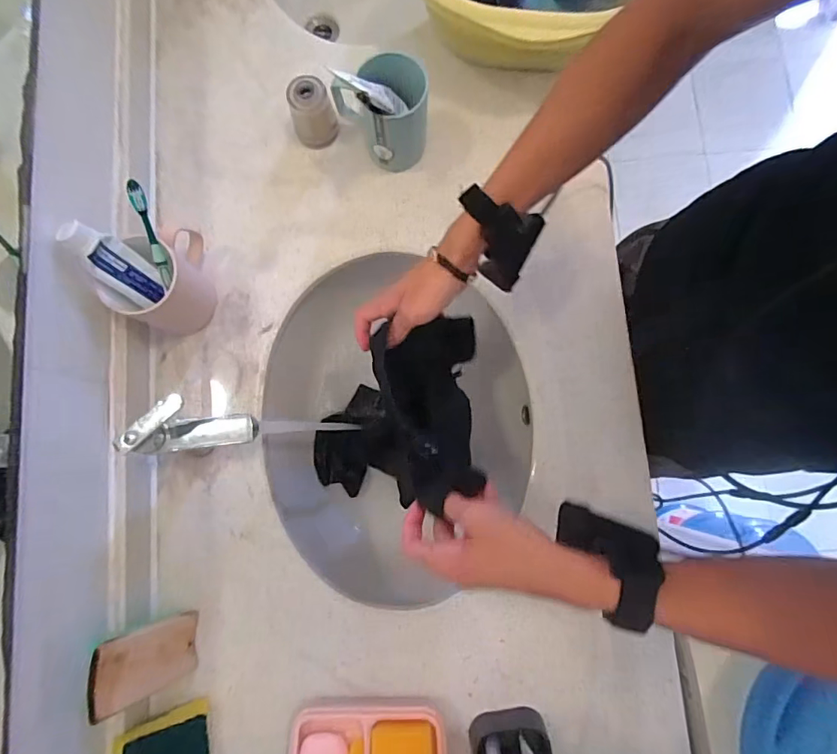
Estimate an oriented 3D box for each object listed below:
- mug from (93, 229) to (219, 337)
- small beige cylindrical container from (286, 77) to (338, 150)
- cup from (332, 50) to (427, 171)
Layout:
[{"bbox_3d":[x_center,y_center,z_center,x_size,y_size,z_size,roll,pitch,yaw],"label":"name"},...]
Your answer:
[{"bbox_3d":[-0.287,-0.112,0.544,0.076,0.097,0.107,0,81,0],"label":"mug"},{"bbox_3d":[-0.130,-0.322,0.593,0.053,0.075,0.046,-13,82,-2],"label":"small beige cylindrical container"},{"bbox_3d":[-0.044,-0.299,0.561,0.105,0.111,0.083,-1,81,0],"label":"cup"}]

